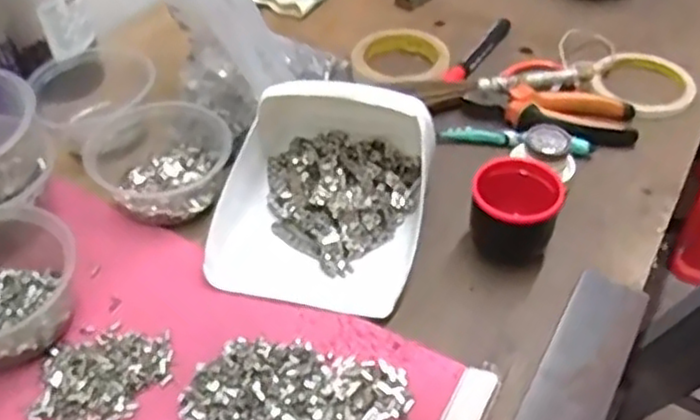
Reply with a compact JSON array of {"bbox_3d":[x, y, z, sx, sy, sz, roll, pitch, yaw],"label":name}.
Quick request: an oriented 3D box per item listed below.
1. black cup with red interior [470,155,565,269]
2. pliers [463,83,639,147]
[{"bbox_3d":[0.124,0.003,0.531,0.064,0.057,0.075,18,49,19],"label":"black cup with red interior"},{"bbox_3d":[0.186,-0.089,0.645,0.147,0.017,0.061,4,47,3],"label":"pliers"}]

